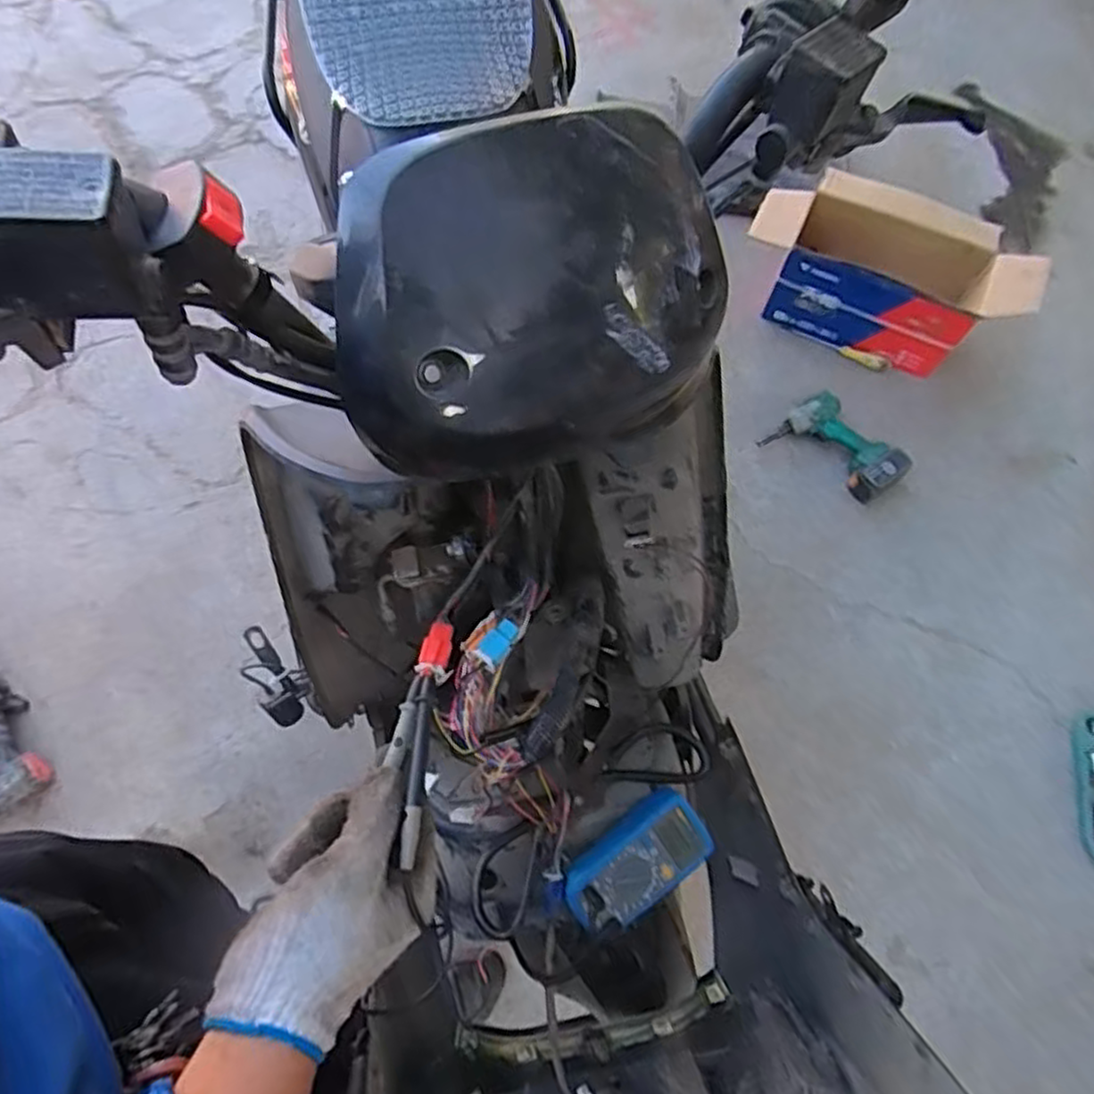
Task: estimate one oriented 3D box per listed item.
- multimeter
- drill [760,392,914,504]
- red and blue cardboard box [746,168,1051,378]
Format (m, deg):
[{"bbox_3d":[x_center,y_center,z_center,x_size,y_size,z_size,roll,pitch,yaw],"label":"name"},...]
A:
[{"bbox_3d":[0.081,0.281,0.642,0.139,0.036,0.069,-35,93,-16],"label":"multimeter"},{"bbox_3d":[0.581,-0.194,1.441,0.185,0.076,0.247,-36,73,-15],"label":"drill"},{"bbox_3d":[0.708,-0.595,1.526,0.553,0.233,0.279,20,69,7],"label":"red and blue cardboard box"}]

